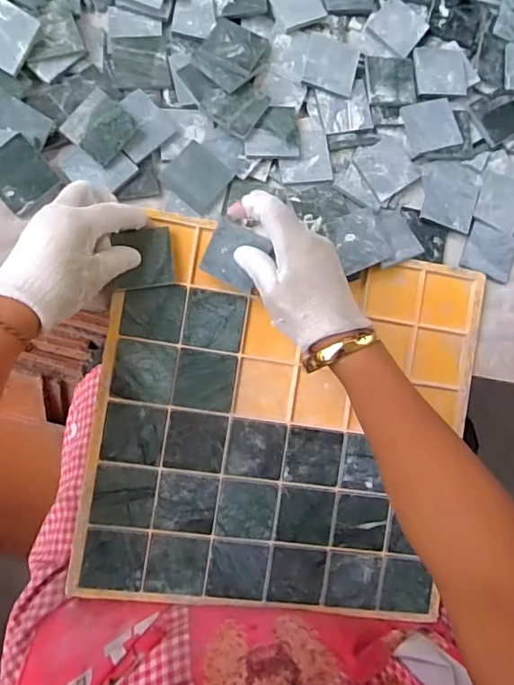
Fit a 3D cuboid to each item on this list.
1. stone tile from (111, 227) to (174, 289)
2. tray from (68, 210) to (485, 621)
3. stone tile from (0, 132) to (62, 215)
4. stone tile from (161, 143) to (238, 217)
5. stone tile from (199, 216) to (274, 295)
[{"bbox_3d":[-0.094,-0.070,0.424,0.047,0.004,0.049,-6,91,-9],"label":"stone tile"},{"bbox_3d":[0.026,0.070,0.442,0.318,0.011,0.310,9,88,-9],"label":"tray"},{"bbox_3d":[-0.196,-0.138,0.420,0.047,0.010,0.050,-39,96,-7],"label":"stone tile"},{"bbox_3d":[-0.051,-0.144,0.444,0.049,0.005,0.045,40,78,-3],"label":"stone tile"},{"bbox_3d":[-0.018,-0.070,0.412,0.046,0.006,0.049,25,114,-2],"label":"stone tile"}]

